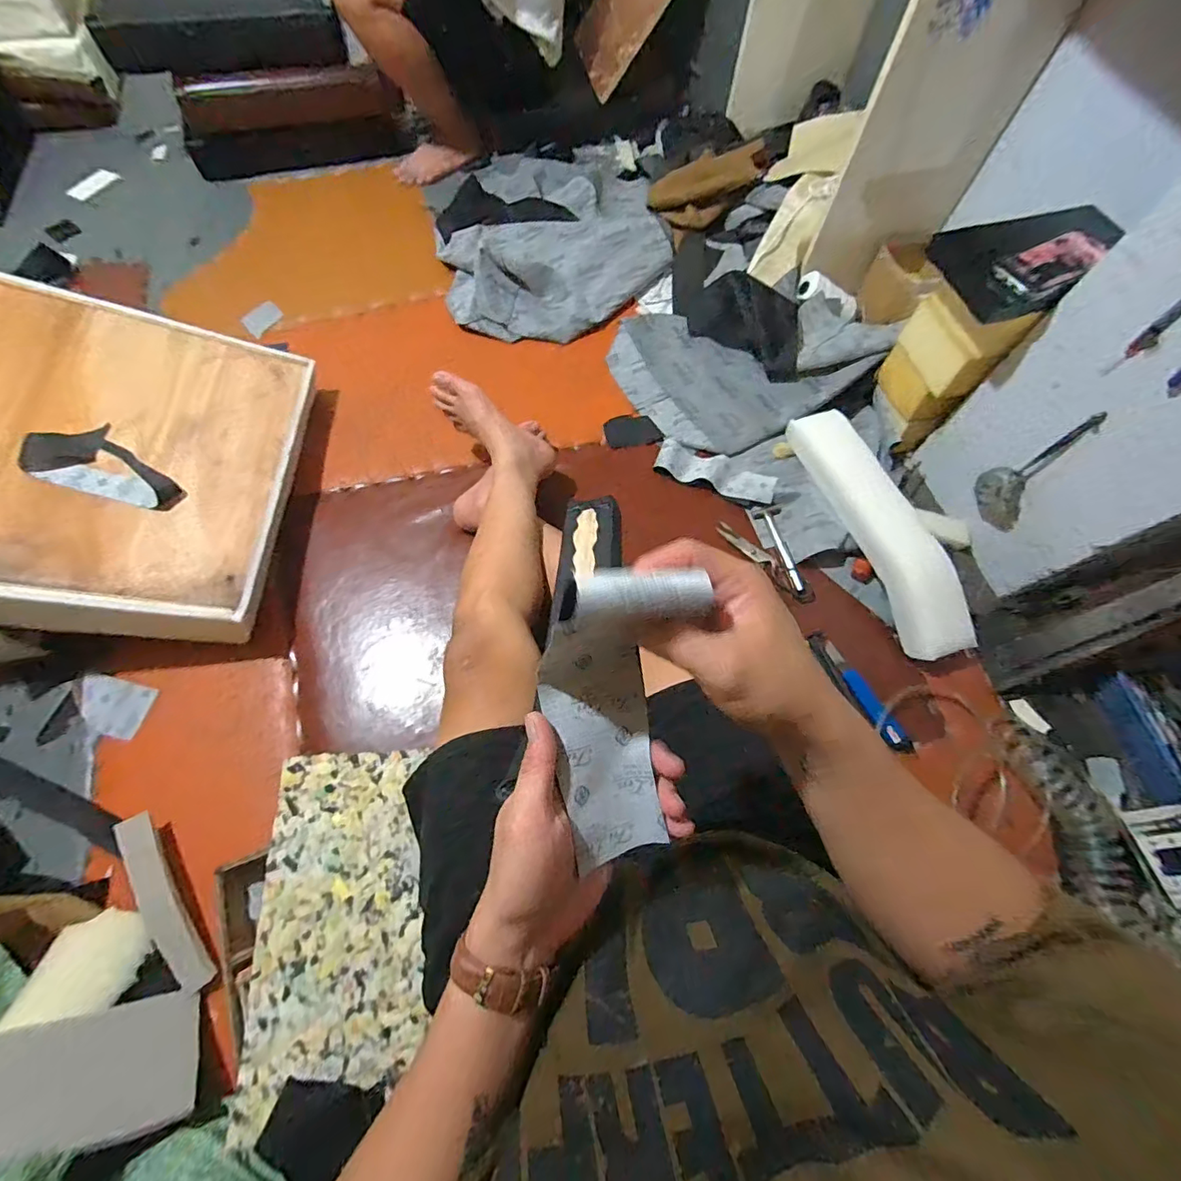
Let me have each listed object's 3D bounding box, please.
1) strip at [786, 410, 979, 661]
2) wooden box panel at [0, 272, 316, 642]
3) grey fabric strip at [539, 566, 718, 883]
[{"bbox_3d":[0.495,-0.112,0.893,0.089,0.086,0.477,-19,70,-11],"label":"strip"},{"bbox_3d":[-0.765,-0.228,0.768,0.552,0.088,0.578,10,65,-23],"label":"wooden box panel"},{"bbox_3d":[0.012,0.072,0.320,0.083,0.198,0.074,6,28,-1],"label":"grey fabric strip"}]

